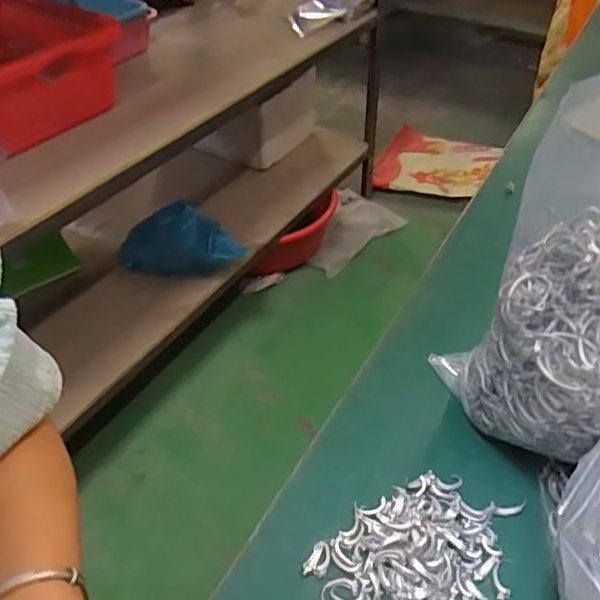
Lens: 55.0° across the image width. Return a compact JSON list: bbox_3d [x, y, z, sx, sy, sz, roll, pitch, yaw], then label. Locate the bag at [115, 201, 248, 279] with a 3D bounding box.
[{"bbox_3d":[-0.267,-0.125,1.234,0.290,0.181,0.072,8,44,10],"label":"bag"}]

